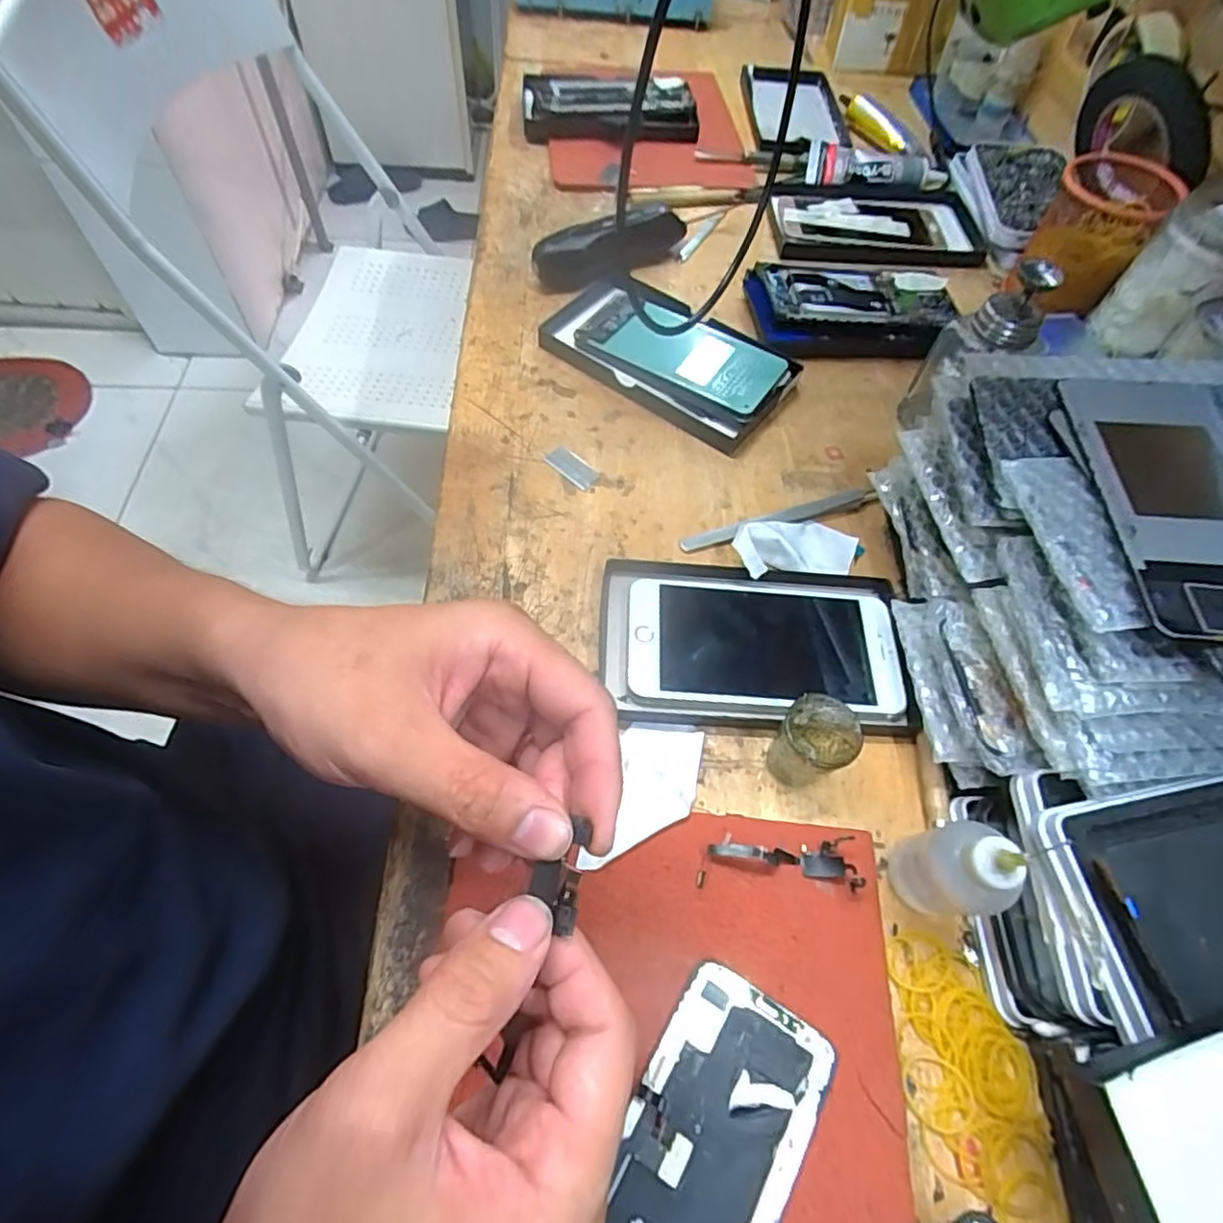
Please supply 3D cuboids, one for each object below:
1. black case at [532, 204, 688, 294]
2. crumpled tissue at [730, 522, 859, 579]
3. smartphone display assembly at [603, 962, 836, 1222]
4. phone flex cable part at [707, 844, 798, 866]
[{"bbox_3d":[0.004,-0.318,0.560,0.147,0.033,0.043,-30,66,-18],"label":"black case"},{"bbox_3d":[0.117,-0.042,0.417,0.095,0.019,0.039,-3,58,-30],"label":"crumpled tissue"},{"bbox_3d":[0.033,0.220,0.253,0.066,0.006,0.139,29,63,13],"label":"smartphone display assembly"},{"bbox_3d":[0.069,0.116,0.310,0.043,0.018,0.007,3,60,-1],"label":"phone flex cable part"}]

